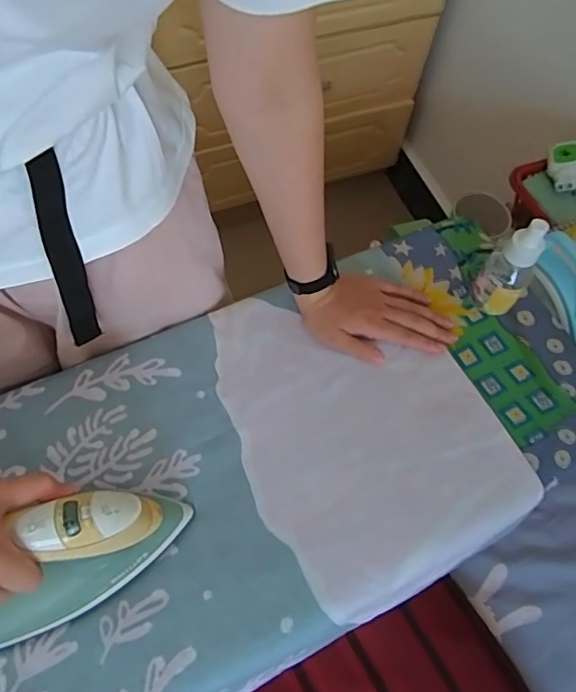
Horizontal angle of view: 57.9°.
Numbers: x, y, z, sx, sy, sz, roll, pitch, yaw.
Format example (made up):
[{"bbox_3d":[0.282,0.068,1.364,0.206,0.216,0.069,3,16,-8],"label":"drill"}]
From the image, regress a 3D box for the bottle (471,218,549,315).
[{"bbox_3d":[0.223,-0.080,0.515,0.049,0.121,0.049,29,65,13],"label":"bottle"}]

